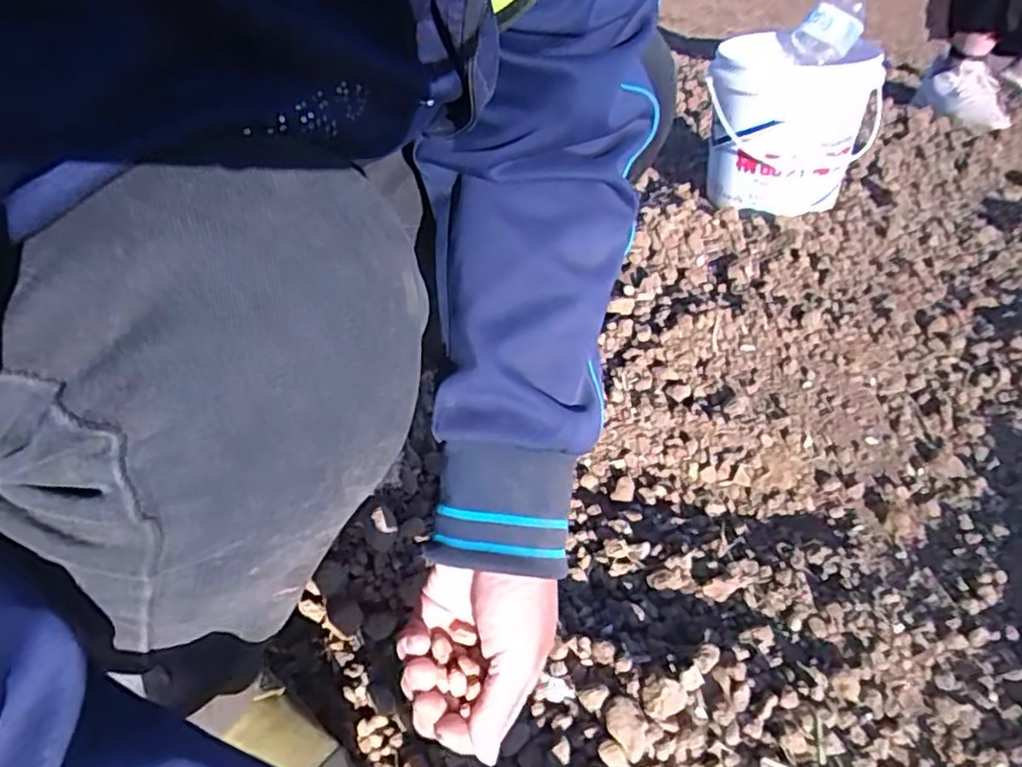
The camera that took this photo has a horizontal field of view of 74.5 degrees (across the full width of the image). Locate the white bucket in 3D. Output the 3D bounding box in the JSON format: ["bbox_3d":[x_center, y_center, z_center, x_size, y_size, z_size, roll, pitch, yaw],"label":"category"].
[{"bbox_3d":[0.375,-0.352,0.940,0.202,0.193,0.202,18,38,12],"label":"white bucket"}]

